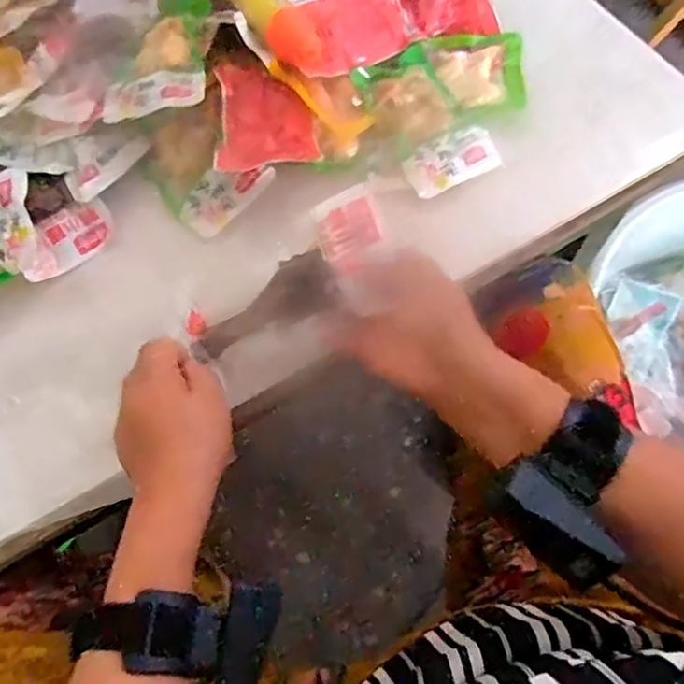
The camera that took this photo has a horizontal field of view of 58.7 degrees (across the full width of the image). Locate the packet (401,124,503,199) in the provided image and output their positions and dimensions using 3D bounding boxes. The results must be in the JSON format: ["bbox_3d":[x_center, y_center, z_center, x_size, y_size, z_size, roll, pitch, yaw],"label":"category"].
[{"bbox_3d":[0.087,-0.143,0.476,0.082,0.008,0.039,-29,92,-20],"label":"packet"}]

